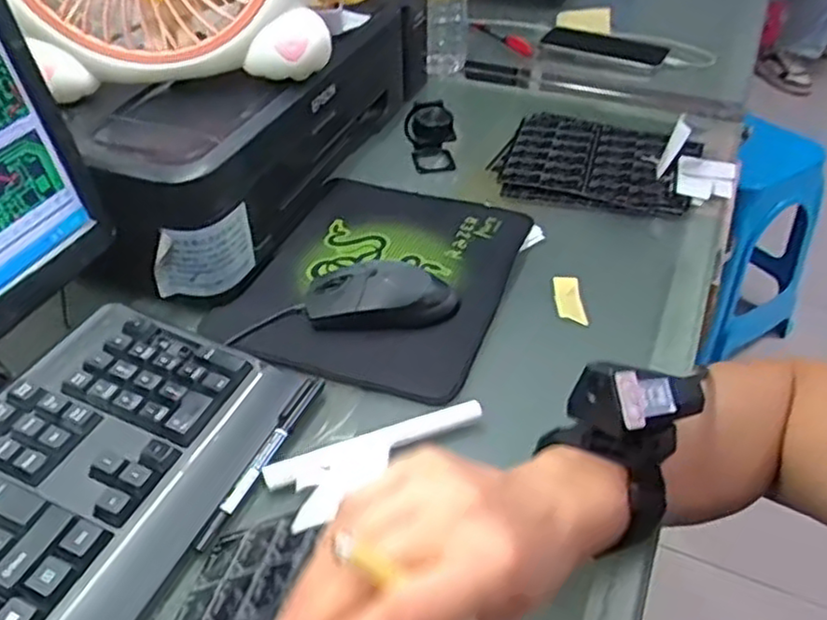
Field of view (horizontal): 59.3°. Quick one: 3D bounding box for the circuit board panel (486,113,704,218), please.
[{"bbox_3d":[0.192,-0.160,0.759,0.189,0.014,0.187,13,42,15],"label":"circuit board panel"}]

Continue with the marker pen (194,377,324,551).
[{"bbox_3d":[-0.094,0.091,0.464,0.013,0.008,0.141,14,43,17],"label":"marker pen"}]

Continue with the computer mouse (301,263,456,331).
[{"bbox_3d":[-0.025,-0.012,0.556,0.113,0.032,0.053,-3,40,-3],"label":"computer mouse"}]

